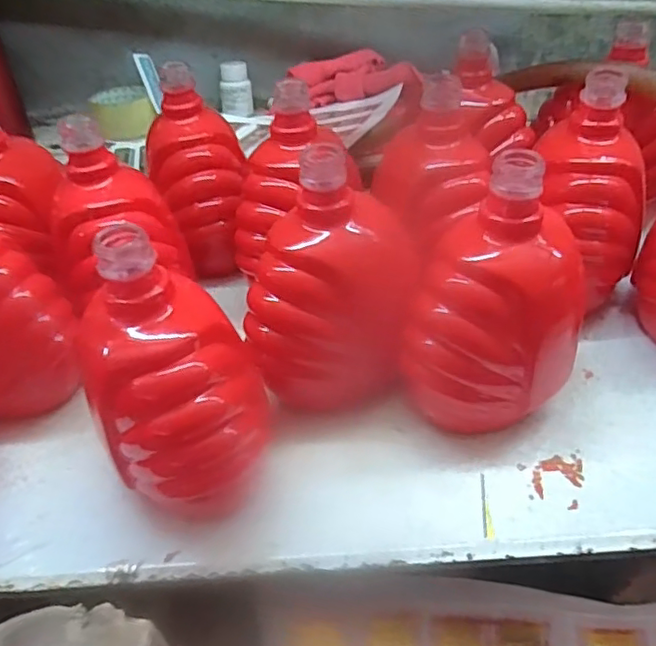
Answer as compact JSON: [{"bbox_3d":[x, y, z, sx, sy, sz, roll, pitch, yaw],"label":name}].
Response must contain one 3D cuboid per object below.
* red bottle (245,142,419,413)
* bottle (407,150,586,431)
[{"bbox_3d":[0.002,-0.025,0.368,0.101,0.152,0.096,0,46,4],"label":"red bottle"},{"bbox_3d":[0.100,-0.010,0.343,0.088,0.152,0.099,21,51,22],"label":"bottle"}]

